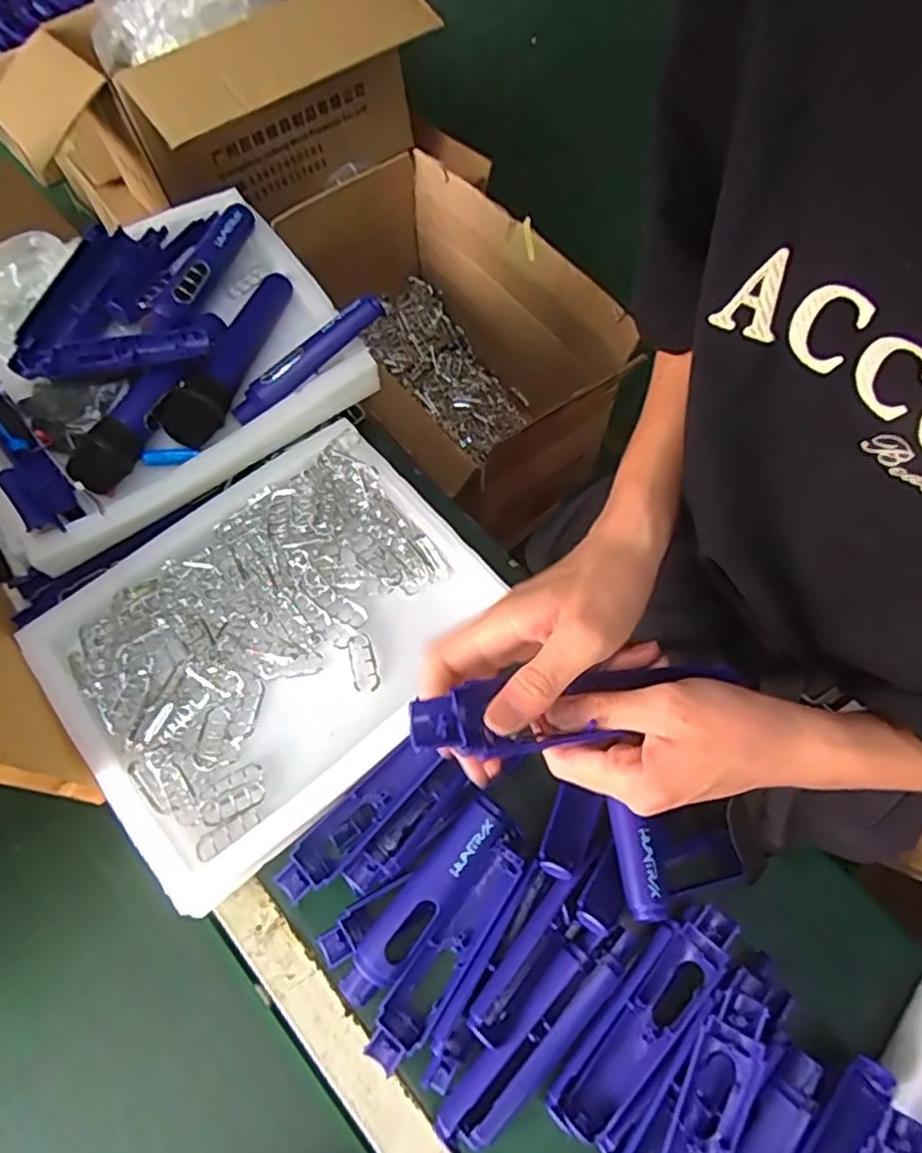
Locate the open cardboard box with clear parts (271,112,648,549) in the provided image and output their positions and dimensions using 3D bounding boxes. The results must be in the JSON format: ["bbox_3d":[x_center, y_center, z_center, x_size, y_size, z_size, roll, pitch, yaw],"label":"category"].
[{"bbox_3d":[-0.008,-0.351,1.100,0.329,0.300,0.522,-28,69,-12],"label":"open cardboard box with clear parts"}]

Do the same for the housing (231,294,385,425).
[{"bbox_3d":[-0.143,-0.208,0.645,0.169,0.040,0.031,-37,72,-15],"label":"housing"}]

